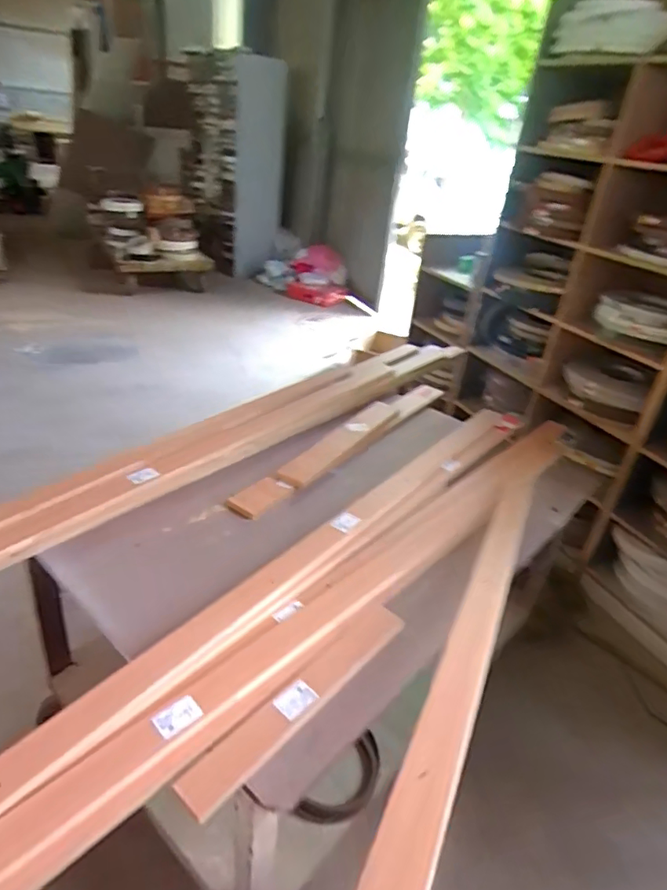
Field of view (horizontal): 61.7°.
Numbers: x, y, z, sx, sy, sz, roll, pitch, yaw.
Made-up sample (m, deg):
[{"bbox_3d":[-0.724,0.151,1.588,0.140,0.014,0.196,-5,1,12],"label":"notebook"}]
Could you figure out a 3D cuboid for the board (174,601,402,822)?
[{"bbox_3d":[-0.041,0.385,0.874,0.060,0.019,0.451,28,36,32],"label":"board"}]

